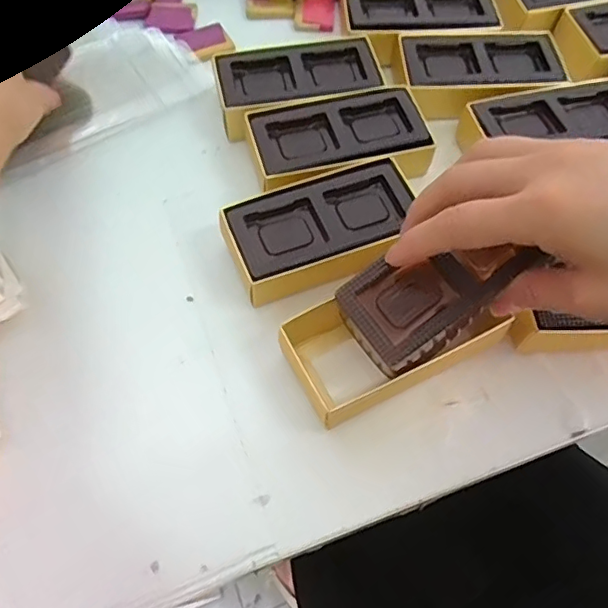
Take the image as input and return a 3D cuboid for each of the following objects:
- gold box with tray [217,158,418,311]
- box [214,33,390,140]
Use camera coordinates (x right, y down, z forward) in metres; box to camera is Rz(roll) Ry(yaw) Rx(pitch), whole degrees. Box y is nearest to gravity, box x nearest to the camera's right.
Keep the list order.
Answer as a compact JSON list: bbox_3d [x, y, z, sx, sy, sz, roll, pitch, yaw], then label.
[{"bbox_3d":[0.011,-0.045,0.341,0.114,0.032,0.065,-21,66,-10],"label":"gold box with tray"},{"bbox_3d":[-0.004,-0.155,0.400,0.114,0.028,0.061,-13,65,-7],"label":"box"}]

